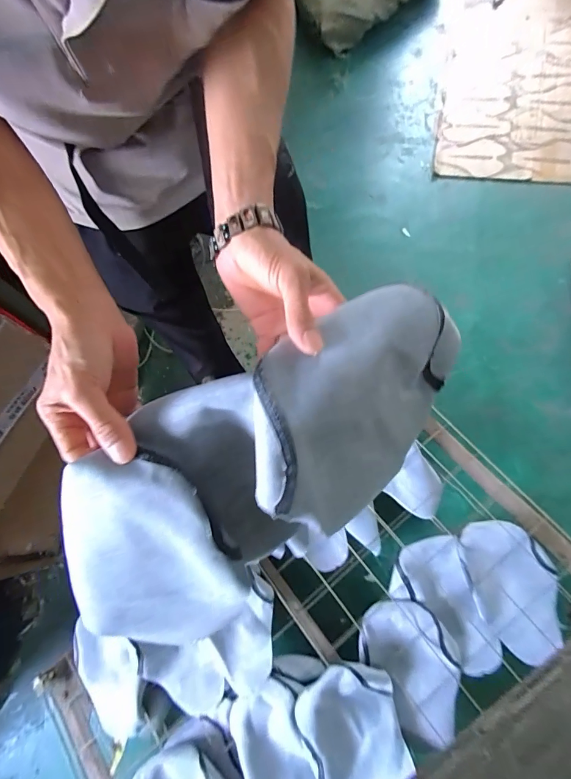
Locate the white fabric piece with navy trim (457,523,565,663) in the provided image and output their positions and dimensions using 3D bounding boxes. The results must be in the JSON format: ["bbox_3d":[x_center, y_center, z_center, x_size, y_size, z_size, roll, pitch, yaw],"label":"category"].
[{"bbox_3d":[0.515,0.431,0.857,0.185,0.038,0.271,-14,71,-3],"label":"white fabric piece with navy trim"}]

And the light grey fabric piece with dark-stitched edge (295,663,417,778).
[{"bbox_3d":[0.143,0.726,0.795,0.206,0.058,0.269,-15,68,4],"label":"light grey fabric piece with dark-stitched edge"}]

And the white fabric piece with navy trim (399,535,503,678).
[{"bbox_3d":[0.364,0.485,0.870,0.147,0.038,0.275,-19,67,2],"label":"white fabric piece with navy trim"}]

